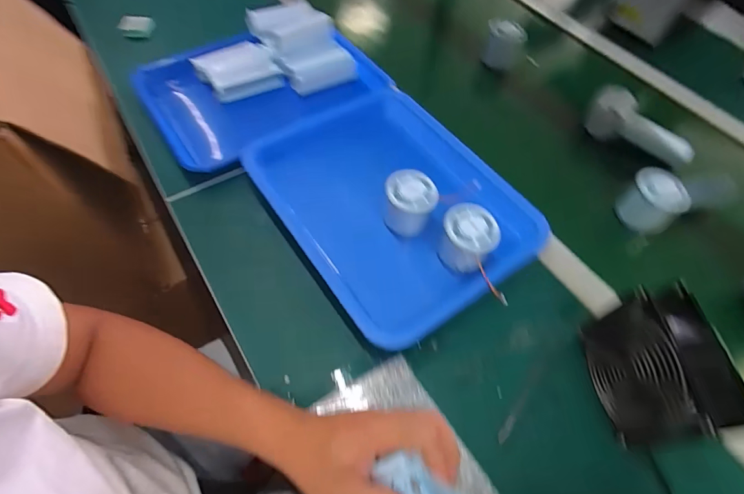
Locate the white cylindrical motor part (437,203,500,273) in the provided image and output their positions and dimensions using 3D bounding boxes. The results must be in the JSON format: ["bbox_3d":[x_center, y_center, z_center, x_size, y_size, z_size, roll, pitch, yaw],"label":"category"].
[{"bbox_3d":[0.109,-0.012,0.441,0.059,0.045,0.056,2,58,-3],"label":"white cylindrical motor part"}]

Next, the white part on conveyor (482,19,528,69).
[{"bbox_3d":[0.229,-0.351,0.687,0.062,0.085,0.035,28,60,13],"label":"white part on conveyor"}]

